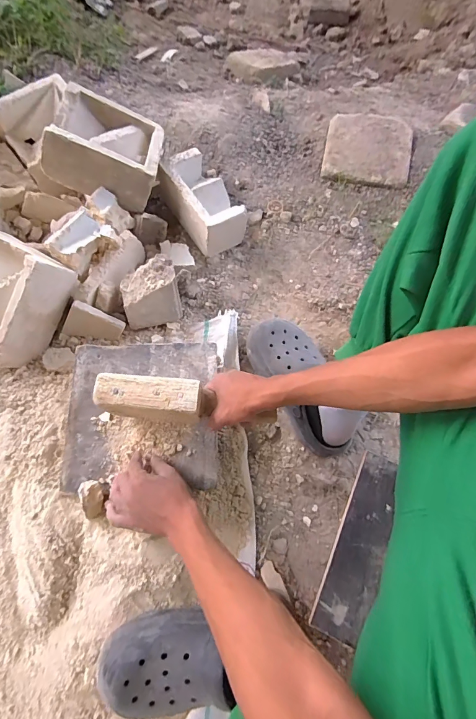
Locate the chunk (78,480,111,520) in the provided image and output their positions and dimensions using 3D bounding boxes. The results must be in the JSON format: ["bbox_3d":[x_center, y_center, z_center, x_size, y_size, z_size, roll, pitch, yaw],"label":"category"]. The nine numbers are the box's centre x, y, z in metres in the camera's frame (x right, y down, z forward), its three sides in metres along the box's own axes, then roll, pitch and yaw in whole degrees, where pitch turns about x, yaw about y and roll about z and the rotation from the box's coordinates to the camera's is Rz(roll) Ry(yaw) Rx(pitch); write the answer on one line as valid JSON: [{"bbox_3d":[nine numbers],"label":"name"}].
[{"bbox_3d":[-0.217,0.208,0.543,0.030,0.041,0.053,6,68,0],"label":"chunk"}]

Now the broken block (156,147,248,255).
[{"bbox_3d":[-0.079,-0.341,0.805,0.103,0.109,0.212,-34,73,-15],"label":"broken block"}]

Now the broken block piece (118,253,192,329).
[{"bbox_3d":[-0.170,-0.131,0.715,0.121,0.070,0.115,-14,77,5],"label":"broken block piece"}]

